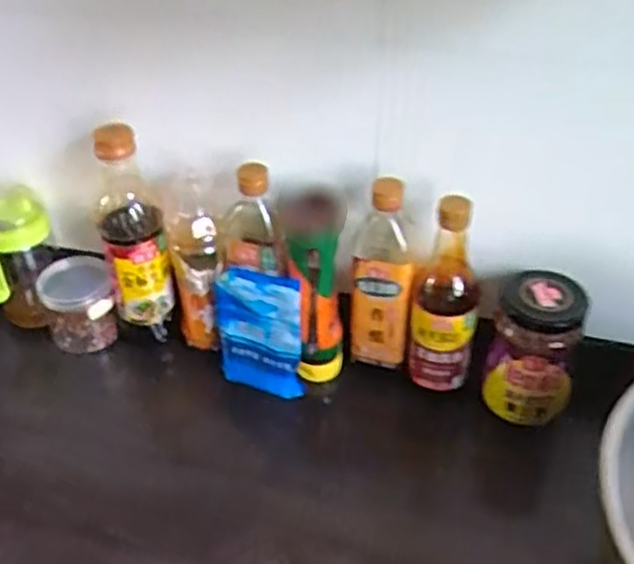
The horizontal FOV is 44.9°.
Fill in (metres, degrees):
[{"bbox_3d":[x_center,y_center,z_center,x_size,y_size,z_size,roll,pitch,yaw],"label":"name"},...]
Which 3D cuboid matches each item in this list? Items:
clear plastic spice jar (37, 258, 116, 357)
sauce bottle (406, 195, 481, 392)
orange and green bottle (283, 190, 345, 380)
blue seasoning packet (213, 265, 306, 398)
[{"bbox_3d":[-0.284,0.028,0.921,0.082,0.106,0.081,-1,40,1],"label":"clear plastic spice jar"},{"bbox_3d":[0.135,0.014,0.785,0.075,0.224,0.061,7,41,11],"label":"sauce bottle"},{"bbox_3d":[0.000,0.014,0.815,0.061,0.219,0.066,12,42,16],"label":"orange and green bottle"},{"bbox_3d":[-0.068,0.051,0.831,0.109,0.150,0.022,16,33,23],"label":"blue seasoning packet"}]

